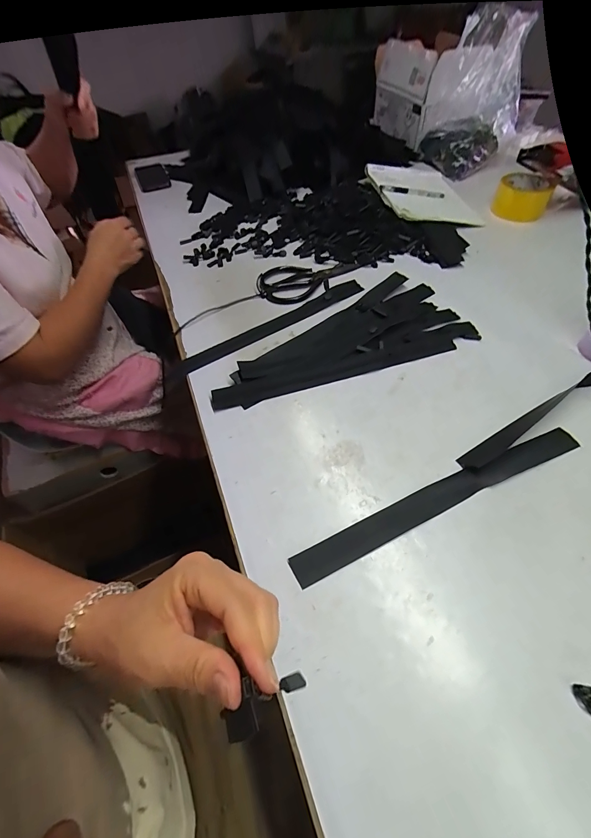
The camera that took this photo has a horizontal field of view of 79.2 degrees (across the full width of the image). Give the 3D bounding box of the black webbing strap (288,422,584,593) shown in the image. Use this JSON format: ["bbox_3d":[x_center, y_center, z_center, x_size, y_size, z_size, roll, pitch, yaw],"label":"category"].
[{"bbox_3d":[0.160,0.084,0.384,0.353,0.004,0.031,-22,54,-12],"label":"black webbing strap"}]

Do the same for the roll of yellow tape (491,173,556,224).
[{"bbox_3d":[0.486,-0.473,0.765,0.103,0.063,0.100,26,59,22],"label":"roll of yellow tape"}]

